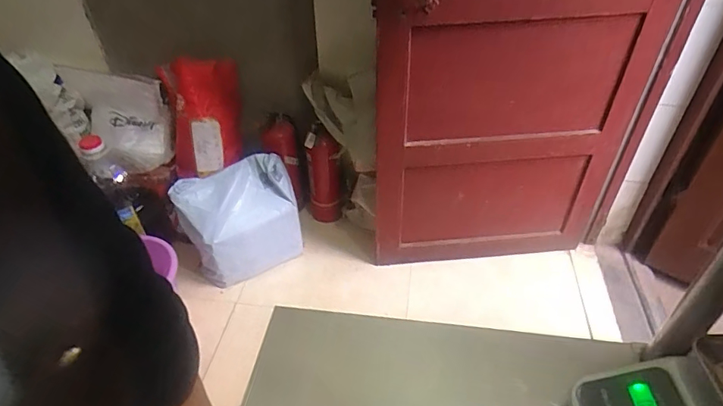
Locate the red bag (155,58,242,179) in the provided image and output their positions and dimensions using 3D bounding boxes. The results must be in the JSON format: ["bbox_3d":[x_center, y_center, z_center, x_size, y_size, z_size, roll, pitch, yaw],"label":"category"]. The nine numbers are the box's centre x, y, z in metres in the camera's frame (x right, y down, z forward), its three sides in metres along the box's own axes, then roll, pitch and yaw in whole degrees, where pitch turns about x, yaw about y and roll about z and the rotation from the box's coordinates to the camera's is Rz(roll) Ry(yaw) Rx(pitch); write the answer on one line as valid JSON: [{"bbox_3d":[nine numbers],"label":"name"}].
[{"bbox_3d":[-0.580,-0.304,1.687,0.280,0.410,0.085,-3,22,4],"label":"red bag"}]

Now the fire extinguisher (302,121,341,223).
[{"bbox_3d":[-0.148,-0.089,1.832,0.124,0.422,0.127,-8,42,-8],"label":"fire extinguisher"}]

